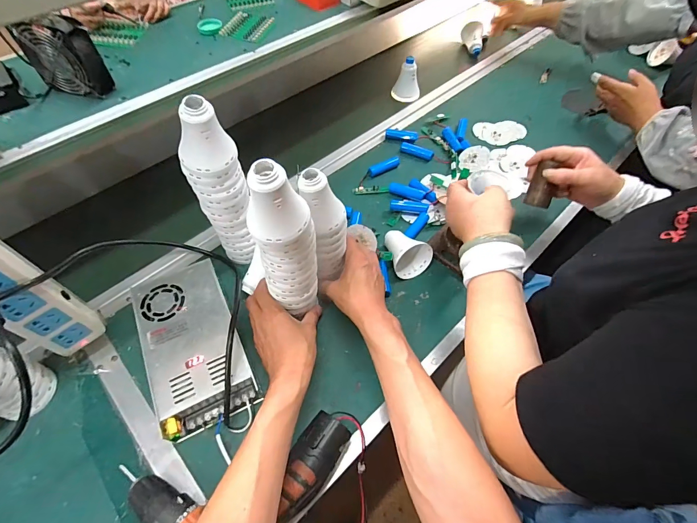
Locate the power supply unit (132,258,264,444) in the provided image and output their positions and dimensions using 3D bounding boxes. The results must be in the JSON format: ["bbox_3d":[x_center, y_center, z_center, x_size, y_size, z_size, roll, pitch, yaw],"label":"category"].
[{"bbox_3d":[-0.209,0.110,0.478,0.118,0.054,0.218,-21,61,-15],"label":"power supply unit"}]

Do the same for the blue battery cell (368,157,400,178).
[{"bbox_3d":[0.072,-0.187,0.694,0.068,0.019,0.015,-23,61,-16],"label":"blue battery cell"}]

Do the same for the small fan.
[{"bbox_3d":[-0.627,-0.450,0.775,0.150,0.147,0.064,11,58,5],"label":"small fan"}]

